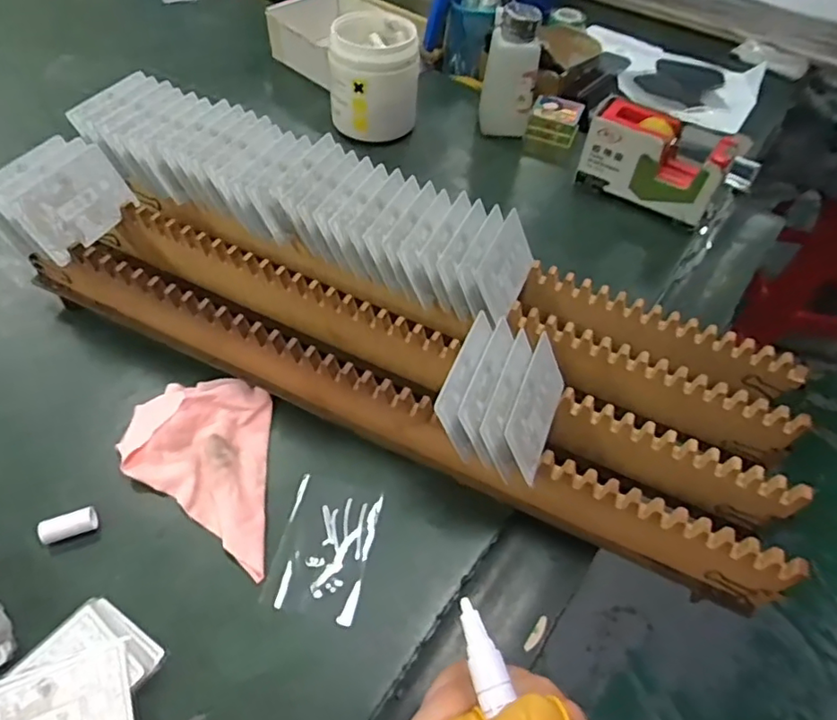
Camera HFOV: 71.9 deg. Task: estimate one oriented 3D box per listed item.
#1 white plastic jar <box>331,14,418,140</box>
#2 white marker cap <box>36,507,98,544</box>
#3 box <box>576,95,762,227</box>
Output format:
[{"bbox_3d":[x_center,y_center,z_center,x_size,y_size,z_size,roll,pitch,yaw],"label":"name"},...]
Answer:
[{"bbox_3d":[-0.049,-0.306,0.632,0.093,0.103,0.101,-1,52,-7],"label":"white plastic jar"},{"bbox_3d":[-0.217,0.103,0.358,0.030,0.011,0.015,-17,56,-18],"label":"white marker cap"},{"bbox_3d":[0.242,-0.199,0.583,0.149,0.078,0.055,26,54,14],"label":"box"}]

